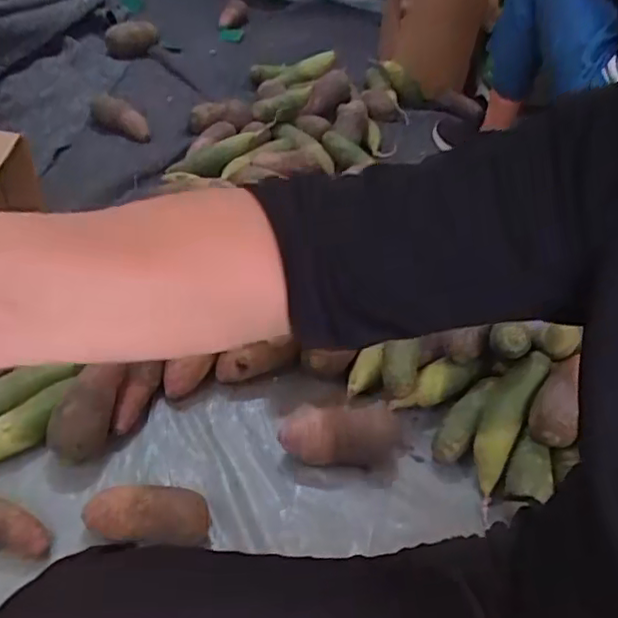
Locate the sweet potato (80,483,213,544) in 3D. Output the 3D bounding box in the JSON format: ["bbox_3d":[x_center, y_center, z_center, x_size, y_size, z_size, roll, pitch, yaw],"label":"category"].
[{"bbox_3d":[-0.191,0.246,0.739,0.146,0.062,0.064,5,44,-3],"label":"sweet potato"}]

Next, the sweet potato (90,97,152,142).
[{"bbox_3d":[-0.417,-0.422,1.380,0.136,0.074,0.049,18,45,11],"label":"sweet potato"}]

